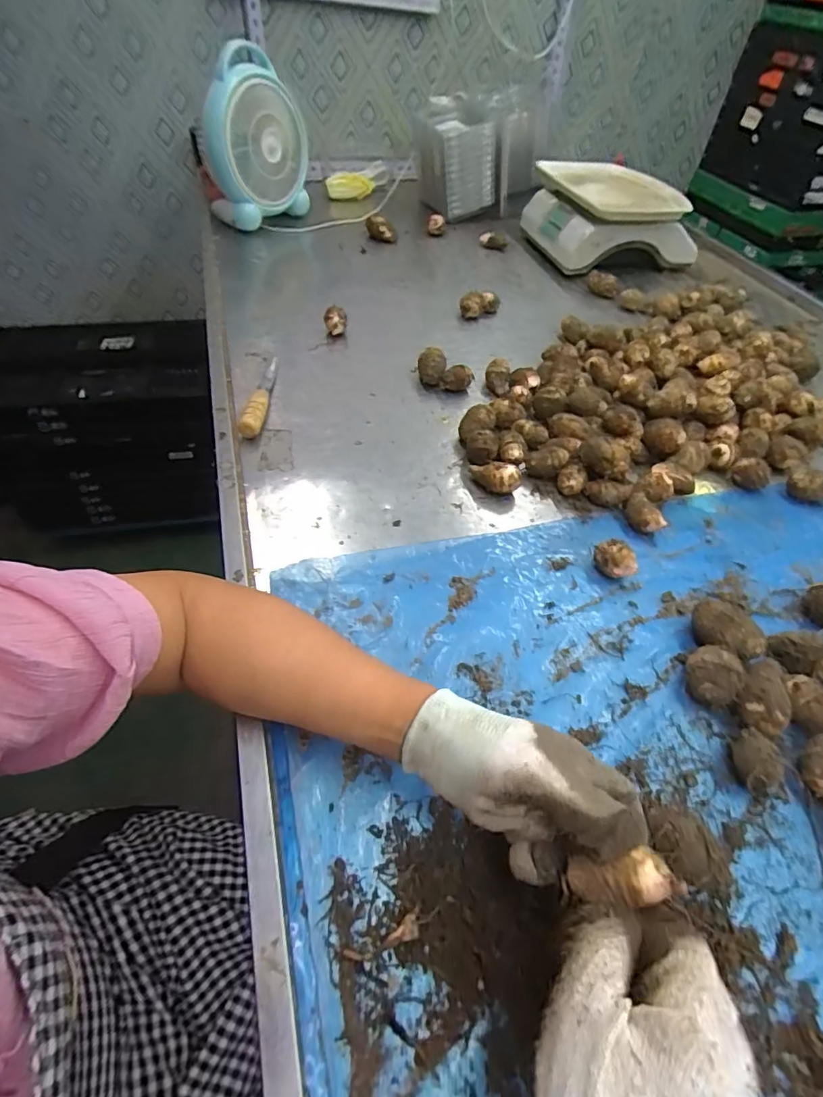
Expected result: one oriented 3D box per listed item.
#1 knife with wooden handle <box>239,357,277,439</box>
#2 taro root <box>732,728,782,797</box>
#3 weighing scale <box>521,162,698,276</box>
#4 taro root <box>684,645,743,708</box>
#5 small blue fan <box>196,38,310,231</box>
[{"bbox_3d":[-0.192,-0.204,0.648,0.024,0.025,0.170,1,51,-1],"label":"knife with wooden handle"},{"bbox_3d":[0.265,0.163,0.383,0.039,0.036,0.040,1,51,-1],"label":"taro root"},{"bbox_3d":[0.390,-0.663,1.008,0.282,0.125,0.282,-12,53,-12],"label":"weighing scale"},{"bbox_3d":[0.255,0.107,0.425,0.043,0.038,0.042,-32,59,-25],"label":"taro root"},{"bbox_3d":[-0.300,-0.774,0.959,0.202,0.231,0.168,-9,52,-12],"label":"small blue fan"}]

